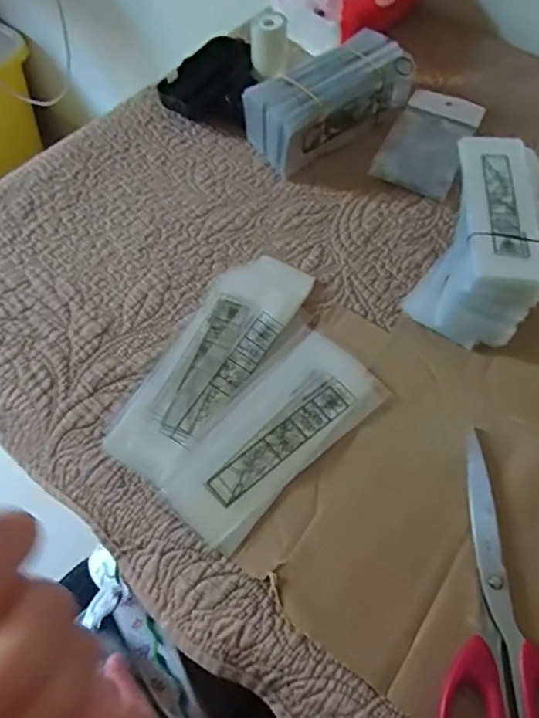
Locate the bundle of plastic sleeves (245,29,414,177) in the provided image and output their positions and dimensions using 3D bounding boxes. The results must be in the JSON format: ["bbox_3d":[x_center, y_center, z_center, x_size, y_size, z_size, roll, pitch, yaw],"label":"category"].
[{"bbox_3d":[0.053,-0.234,0.493,0.156,0.053,0.065,-35,66,-17],"label":"bundle of plastic sleeves"}]

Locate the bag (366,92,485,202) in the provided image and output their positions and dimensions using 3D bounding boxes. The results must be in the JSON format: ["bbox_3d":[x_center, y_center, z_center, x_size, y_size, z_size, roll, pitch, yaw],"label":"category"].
[{"bbox_3d":[0.147,-0.202,0.498,0.069,0.010,0.132,24,64,13],"label":"bag"}]

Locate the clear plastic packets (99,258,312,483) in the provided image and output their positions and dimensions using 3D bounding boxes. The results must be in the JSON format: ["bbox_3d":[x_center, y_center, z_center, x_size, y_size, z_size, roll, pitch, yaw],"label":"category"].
[{"bbox_3d":[-0.036,-0.004,0.385,0.069,0.015,0.194,29,65,15],"label":"clear plastic packets"}]

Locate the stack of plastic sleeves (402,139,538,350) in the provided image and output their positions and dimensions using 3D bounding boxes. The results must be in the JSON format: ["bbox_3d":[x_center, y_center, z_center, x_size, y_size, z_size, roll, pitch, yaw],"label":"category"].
[{"bbox_3d":[0.167,-0.093,0.415,0.079,0.051,0.170,19,63,11],"label":"stack of plastic sleeves"}]

